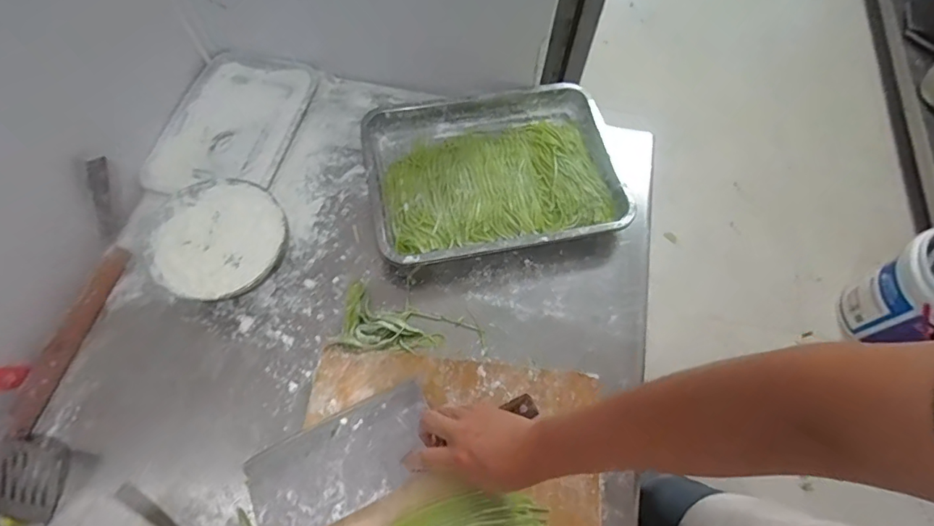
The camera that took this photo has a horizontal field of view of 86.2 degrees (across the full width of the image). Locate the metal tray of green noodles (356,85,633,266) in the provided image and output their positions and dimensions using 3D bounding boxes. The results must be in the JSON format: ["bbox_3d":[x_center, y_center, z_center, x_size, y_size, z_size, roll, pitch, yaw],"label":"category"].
[{"bbox_3d":[0.040,-0.142,0.796,0.382,0.052,0.288,-11,65,-7],"label":"metal tray of green noodles"}]

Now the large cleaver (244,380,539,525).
[{"bbox_3d":[-0.095,0.210,0.601,0.334,0.023,0.107,-26,68,-10],"label":"large cleaver"}]

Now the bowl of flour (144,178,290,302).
[{"bbox_3d":[-0.350,-0.029,0.713,0.160,0.068,0.175,1,65,-2],"label":"bowl of flour"}]

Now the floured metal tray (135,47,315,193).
[{"bbox_3d":[-0.394,-0.236,0.842,0.210,0.017,0.298,12,65,4],"label":"floured metal tray"}]

